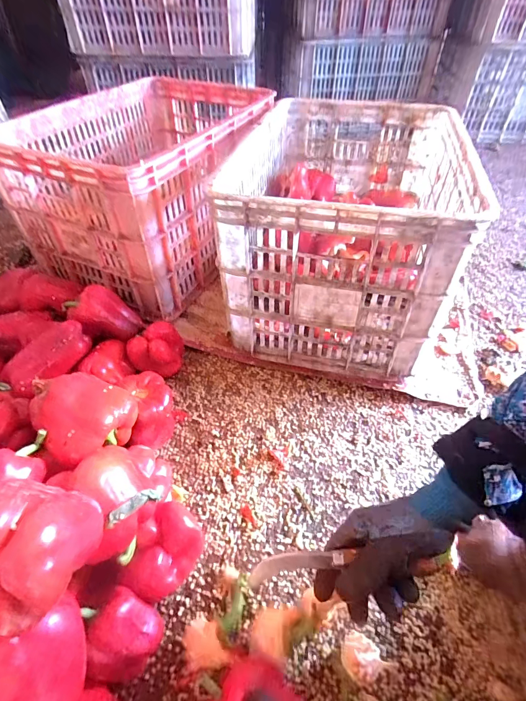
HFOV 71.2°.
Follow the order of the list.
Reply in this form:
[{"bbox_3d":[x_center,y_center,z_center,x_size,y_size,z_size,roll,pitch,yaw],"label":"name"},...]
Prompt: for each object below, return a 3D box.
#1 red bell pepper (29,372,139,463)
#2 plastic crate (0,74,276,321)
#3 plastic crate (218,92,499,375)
[{"bbox_3d":[-0.216,0.086,0.441,0.101,0.074,0.102,0,48,0],"label":"red bell pepper"},{"bbox_3d":[-0.225,-0.385,0.794,0.357,0.252,0.526,18,50,16],"label":"plastic crate"},{"bbox_3d":[0.134,-0.256,0.690,0.352,0.297,0.508,11,49,10],"label":"plastic crate"}]

